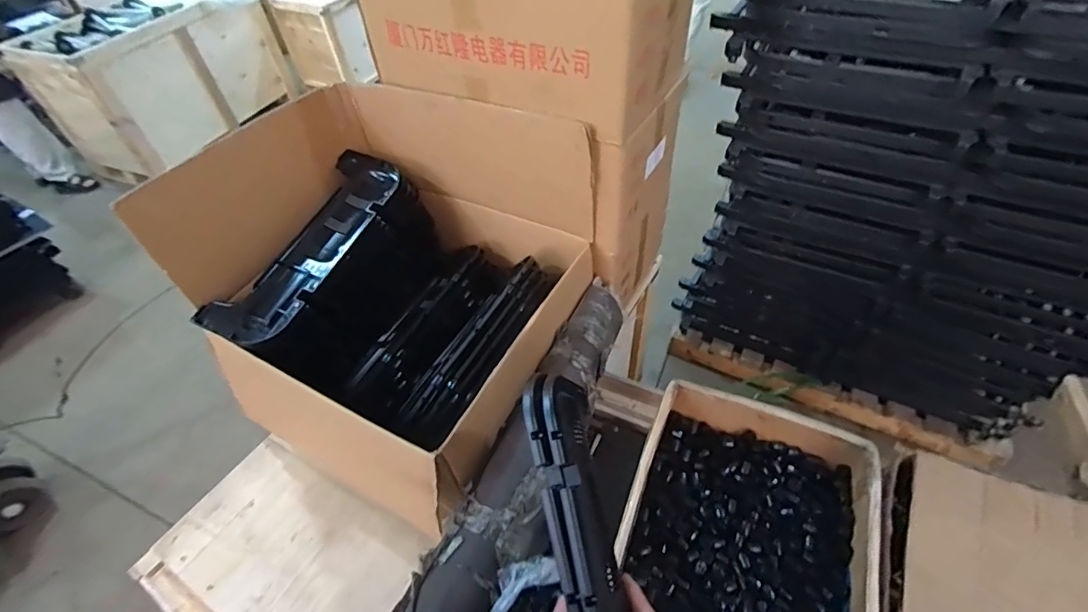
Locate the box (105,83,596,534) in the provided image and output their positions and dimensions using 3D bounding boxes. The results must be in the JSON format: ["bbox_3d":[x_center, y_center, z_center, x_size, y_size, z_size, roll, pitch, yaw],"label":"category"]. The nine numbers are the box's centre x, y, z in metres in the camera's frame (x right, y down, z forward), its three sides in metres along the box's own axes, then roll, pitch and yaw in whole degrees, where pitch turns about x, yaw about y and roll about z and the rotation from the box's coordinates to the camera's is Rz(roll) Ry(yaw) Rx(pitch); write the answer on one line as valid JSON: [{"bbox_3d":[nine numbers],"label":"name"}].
[{"bbox_3d":[-0.289,-0.049,1.012,0.633,0.507,0.620,20,53,21],"label":"box"}]

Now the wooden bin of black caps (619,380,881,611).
[{"bbox_3d":[0.291,0.396,0.772,0.347,0.153,0.531,15,51,18],"label":"wooden bin of black caps"}]

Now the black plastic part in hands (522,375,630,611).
[{"bbox_3d":[0.040,0.227,0.563,0.078,0.109,0.304,-11,63,-5],"label":"black plastic part in hands"}]

